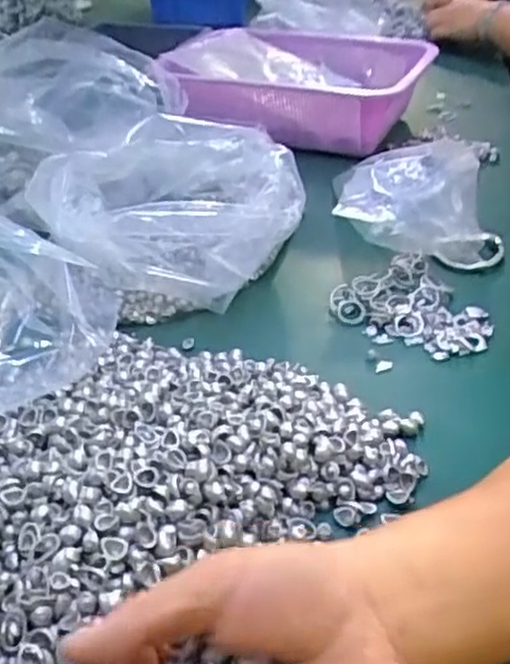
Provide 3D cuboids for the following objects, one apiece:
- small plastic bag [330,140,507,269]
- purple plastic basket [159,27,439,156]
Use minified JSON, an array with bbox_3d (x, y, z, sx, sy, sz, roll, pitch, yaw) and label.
[{"bbox_3d":[0.138,-0.115,0.607,0.137,0.064,0.120,2,36,4],"label":"small plastic bag"},{"bbox_3d":[0.051,-0.278,0.799,0.272,0.081,0.243,2,36,5],"label":"purple plastic basket"}]

